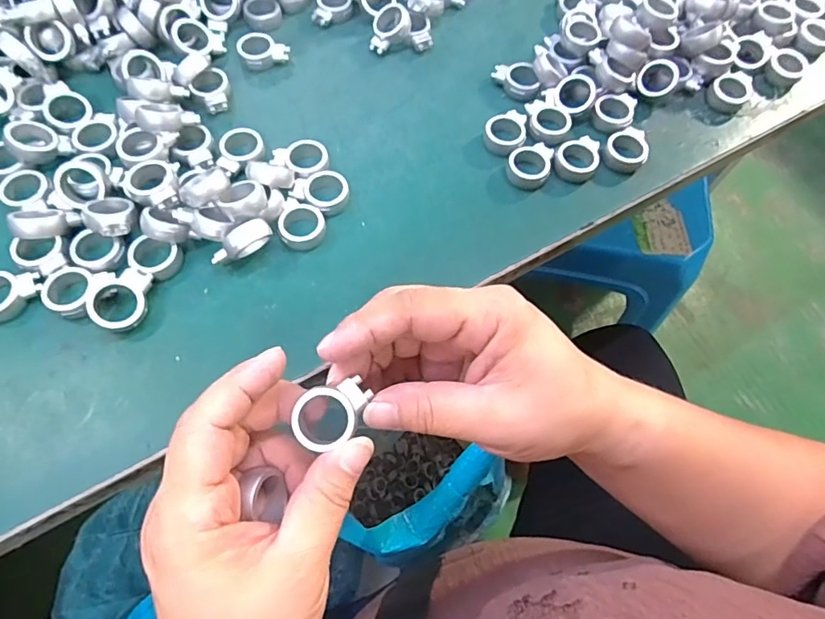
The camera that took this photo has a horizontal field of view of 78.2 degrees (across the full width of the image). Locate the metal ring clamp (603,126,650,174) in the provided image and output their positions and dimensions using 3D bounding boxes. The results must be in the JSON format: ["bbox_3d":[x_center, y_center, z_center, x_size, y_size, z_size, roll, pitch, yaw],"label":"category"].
[{"bbox_3d":[0.136,-0.101,0.321,0.027,0.010,0.032,33,69,11],"label":"metal ring clamp"}]

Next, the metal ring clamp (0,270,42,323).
[{"bbox_3d":[-0.209,-0.007,0.262,0.033,0.012,0.024,-3,66,-4],"label":"metal ring clamp"}]

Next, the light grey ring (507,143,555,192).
[{"bbox_3d":[0.072,-0.090,0.313,0.026,0.009,0.031,15,66,4],"label":"light grey ring"}]

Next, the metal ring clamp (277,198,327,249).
[{"bbox_3d":[-0.062,-0.047,0.288,0.026,0.010,0.027,1,66,-2],"label":"metal ring clamp"}]

